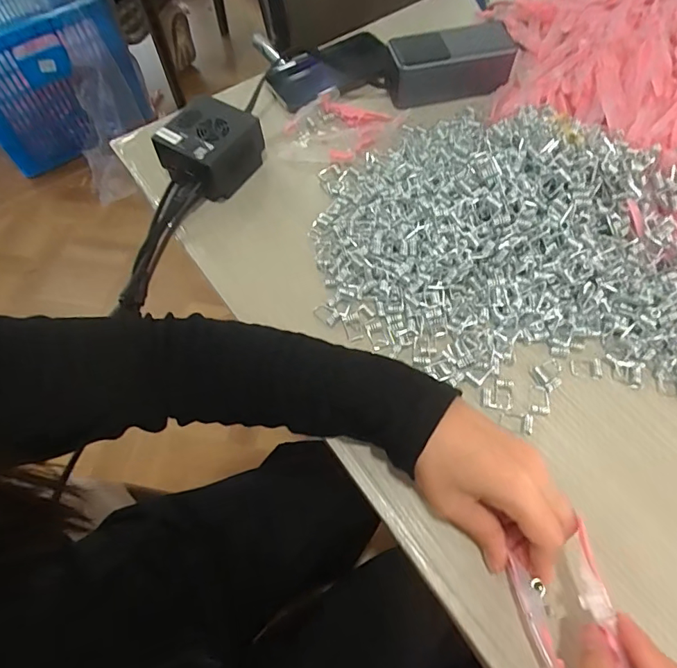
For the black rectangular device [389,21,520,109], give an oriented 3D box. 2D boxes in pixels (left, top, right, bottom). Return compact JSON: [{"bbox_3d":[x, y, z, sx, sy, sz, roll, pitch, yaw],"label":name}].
[{"bbox_3d":[0.120,-0.292,0.507,0.131,0.048,0.061,-6,63,-2],"label":"black rectangular device"}]

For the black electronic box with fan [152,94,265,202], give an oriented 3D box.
[{"bbox_3d":[-0.121,-0.180,0.461,0.084,0.049,0.086,38,69,19],"label":"black electronic box with fan"}]

